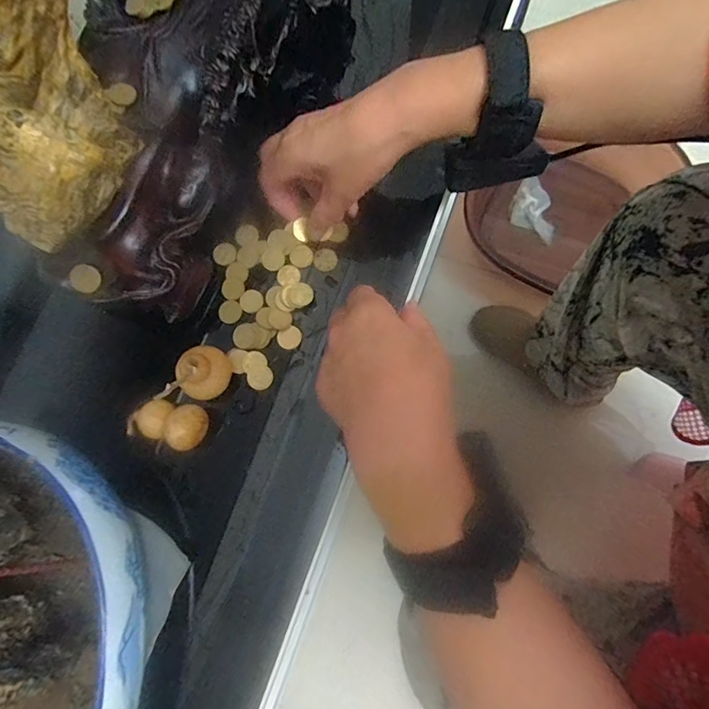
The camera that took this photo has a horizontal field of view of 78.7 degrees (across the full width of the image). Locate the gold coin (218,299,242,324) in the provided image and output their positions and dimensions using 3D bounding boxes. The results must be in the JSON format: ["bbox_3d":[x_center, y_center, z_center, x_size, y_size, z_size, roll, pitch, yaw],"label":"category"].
[{"bbox_3d":[-0.104,-0.036,0.361,0.018,0.004,0.019,0,78,1],"label":"gold coin"}]

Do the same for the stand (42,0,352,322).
[{"bbox_3d":[-0.136,-0.212,0.348,0.178,0.091,0.357,21,79,6],"label":"stand"}]

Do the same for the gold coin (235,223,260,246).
[{"bbox_3d":[-0.094,-0.104,0.375,0.019,0.004,0.017,-21,78,-3],"label":"gold coin"}]

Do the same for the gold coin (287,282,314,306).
[{"bbox_3d":[-0.044,-0.050,0.355,0.022,0.004,0.019,31,80,7],"label":"gold coin"}]

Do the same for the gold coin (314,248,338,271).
[{"bbox_3d":[-0.025,-0.080,0.364,0.020,0.004,0.020,-1,83,11],"label":"gold coin"}]

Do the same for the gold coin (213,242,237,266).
[{"bbox_3d":[-0.112,-0.087,0.374,0.022,0.005,0.019,33,81,8],"label":"gold coin"}]

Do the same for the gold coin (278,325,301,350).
[{"bbox_3d":[-0.053,-0.014,0.356,0.019,0.004,0.019,0,90,-5],"label":"gold coin"}]

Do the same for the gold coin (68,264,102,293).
[{"bbox_3d":[-0.201,-0.056,0.323,0.024,0.004,0.020,37,86,4],"label":"gold coin"}]

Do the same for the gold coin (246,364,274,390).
[{"bbox_3d":[-0.076,0.018,0.348,0.020,0.004,0.020,0,83,-4],"label":"gold coin"}]

